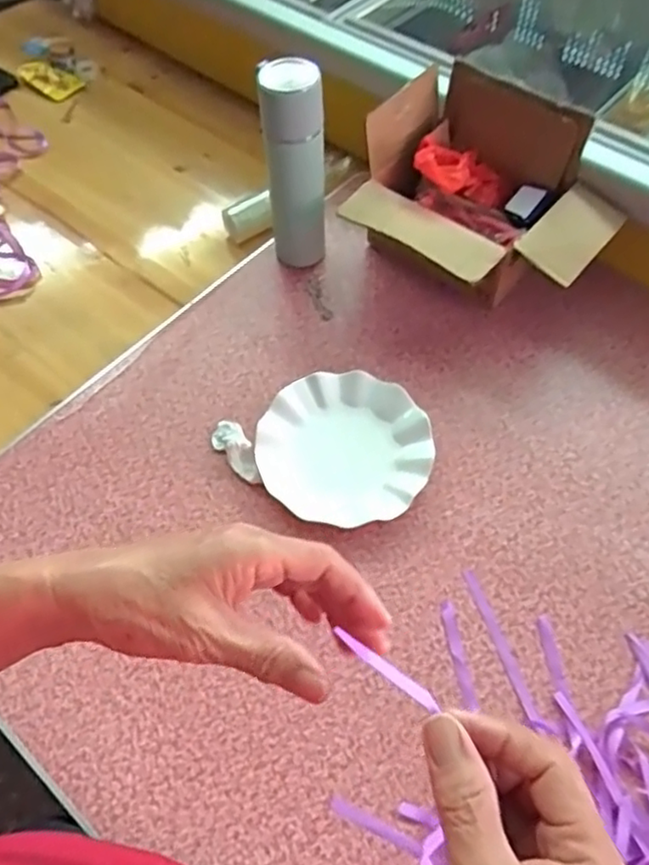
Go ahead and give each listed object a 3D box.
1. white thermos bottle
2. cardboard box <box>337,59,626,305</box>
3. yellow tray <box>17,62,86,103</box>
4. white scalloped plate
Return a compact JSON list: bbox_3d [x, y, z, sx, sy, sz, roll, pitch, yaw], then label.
[{"bbox_3d":[-0.035,-0.299,0.776,0.067,0.263,0.054,-7,58,-5],"label":"white thermos bottle"},{"bbox_3d":[0.184,-0.258,0.782,0.275,0.192,0.228,34,64,19],"label":"cardboard box"},{"bbox_3d":[-0.470,-0.607,1.123,0.124,0.021,0.060,34,64,19],"label":"yellow tray"},{"bbox_3d":[0.021,0.015,0.705,0.179,0.022,0.173,0,58,0],"label":"white scalloped plate"}]

